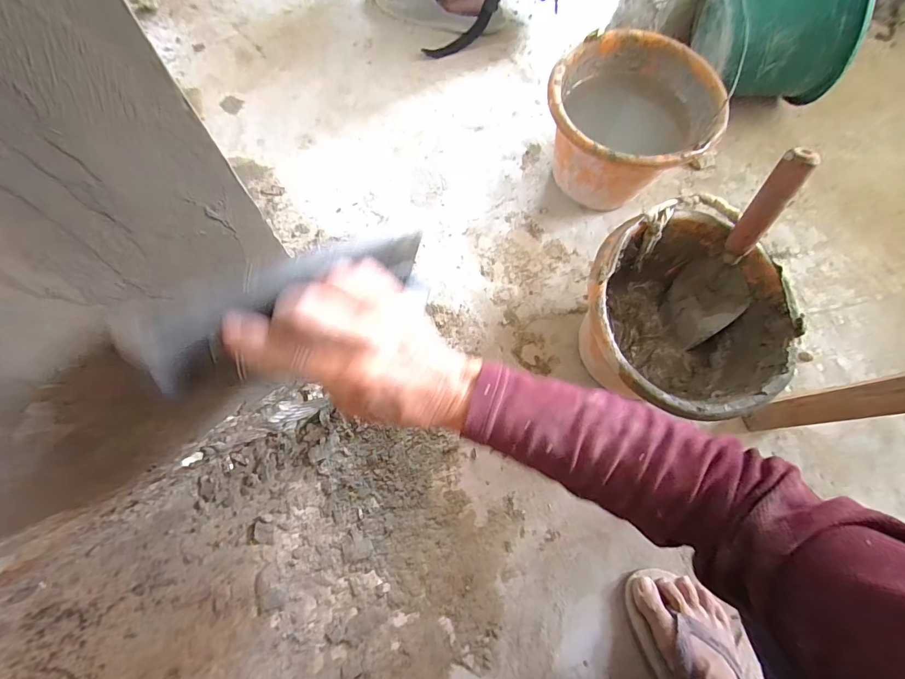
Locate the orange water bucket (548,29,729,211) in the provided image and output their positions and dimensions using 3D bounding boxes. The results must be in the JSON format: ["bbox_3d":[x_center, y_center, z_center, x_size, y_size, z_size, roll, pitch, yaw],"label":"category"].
[{"bbox_3d":[0.276,-0.337,0.664,0.260,0.182,0.263,1,72,-2],"label":"orange water bucket"}]

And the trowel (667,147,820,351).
[{"bbox_3d":[0.365,-0.106,0.522,0.065,0.277,0.087,-10,50,-13],"label":"trowel"}]

